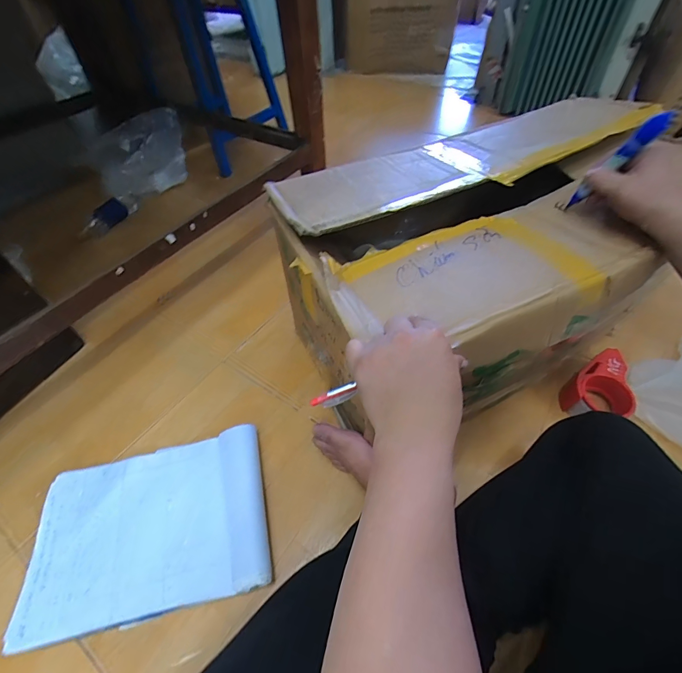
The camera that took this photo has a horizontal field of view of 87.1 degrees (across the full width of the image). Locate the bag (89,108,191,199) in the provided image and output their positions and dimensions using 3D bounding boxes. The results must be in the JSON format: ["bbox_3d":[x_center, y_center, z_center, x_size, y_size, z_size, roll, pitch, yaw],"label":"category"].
[{"bbox_3d":[-0.605,-0.541,1.093,0.266,0.200,0.165,-25,54,-17],"label":"bag"}]

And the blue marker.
[{"bbox_3d":[0.337,-0.212,0.444,0.022,0.131,0.014,26,52,-8],"label":"blue marker"}]

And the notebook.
[{"bbox_3d":[-0.276,0.273,0.519,0.325,0.033,0.219,-12,51,-7],"label":"notebook"}]

